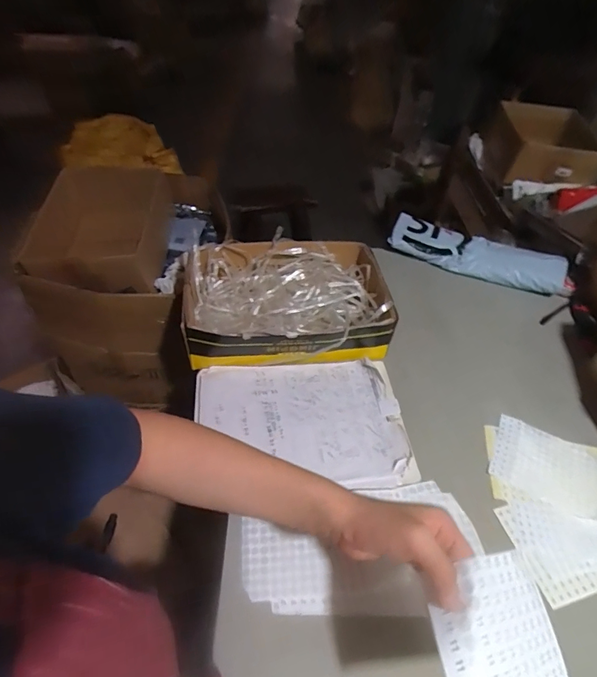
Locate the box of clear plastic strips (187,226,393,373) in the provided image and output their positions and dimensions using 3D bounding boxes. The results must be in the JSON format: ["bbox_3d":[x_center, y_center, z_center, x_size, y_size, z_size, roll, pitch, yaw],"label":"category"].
[{"bbox_3d":[-0.024,-0.068,0.757,0.338,0.102,0.240,-2,47,-6],"label":"box of clear plastic strips"}]

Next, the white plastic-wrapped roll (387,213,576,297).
[{"bbox_3d":[0.409,-0.188,0.958,0.392,0.067,0.108,21,49,15],"label":"white plastic-wrapped roll"}]

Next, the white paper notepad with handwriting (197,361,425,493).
[{"bbox_3d":[0.004,0.127,0.645,0.312,0.022,0.228,-3,47,-7],"label":"white paper notepad with handwriting"}]

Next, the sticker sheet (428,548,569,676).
[{"bbox_3d":[0.163,0.240,0.330,0.122,0.026,0.117,8,61,-29],"label":"sticker sheet"}]

